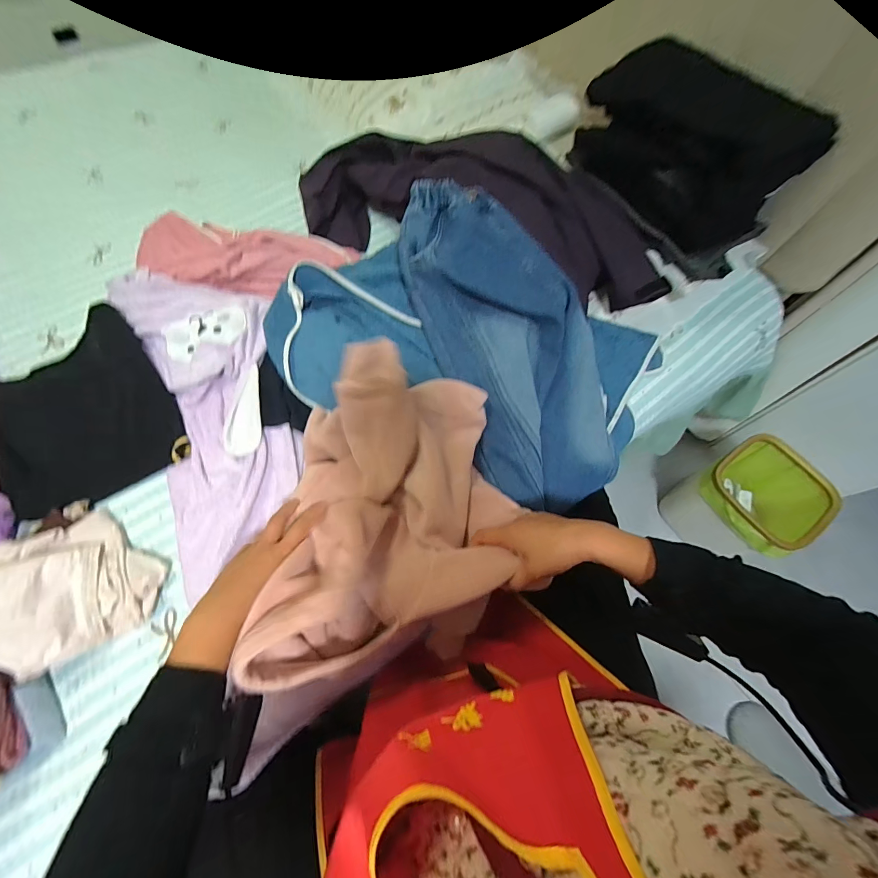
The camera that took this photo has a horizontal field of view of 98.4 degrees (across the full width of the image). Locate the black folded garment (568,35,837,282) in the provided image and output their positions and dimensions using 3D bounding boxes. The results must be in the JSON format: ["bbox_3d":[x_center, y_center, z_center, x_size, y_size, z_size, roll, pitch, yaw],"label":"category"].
[{"bbox_3d":[0.406,-0.497,0.670,0.166,0.195,0.389,-41,73,-19],"label":"black folded garment"}]

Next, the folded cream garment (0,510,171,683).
[{"bbox_3d":[-0.470,0.180,0.494,0.162,0.073,0.175,-29,69,-15],"label":"folded cream garment"}]

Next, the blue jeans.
[{"bbox_3d":[0.109,-0.149,0.609,0.230,0.112,0.515,-23,85,-13],"label":"blue jeans"}]

